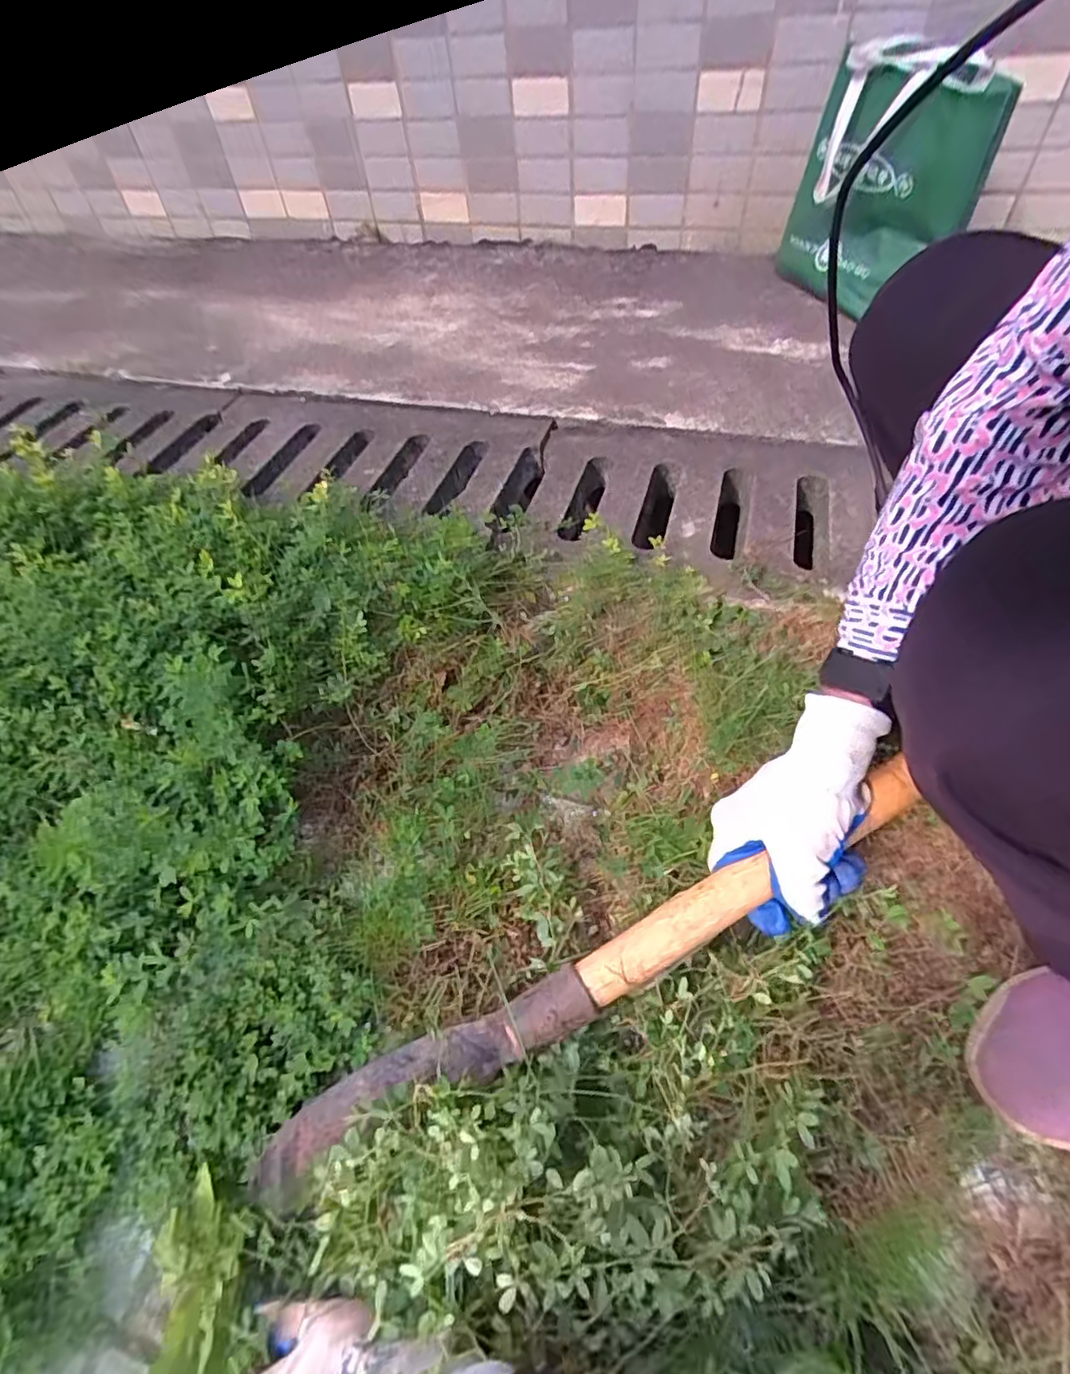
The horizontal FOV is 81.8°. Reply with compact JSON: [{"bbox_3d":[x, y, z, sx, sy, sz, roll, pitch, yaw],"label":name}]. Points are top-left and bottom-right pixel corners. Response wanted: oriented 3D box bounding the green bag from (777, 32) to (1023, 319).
[{"bbox_3d":[0.465,-0.652,0.828,0.198,0.281,0.161,7,52,10],"label":"green bag"}]

